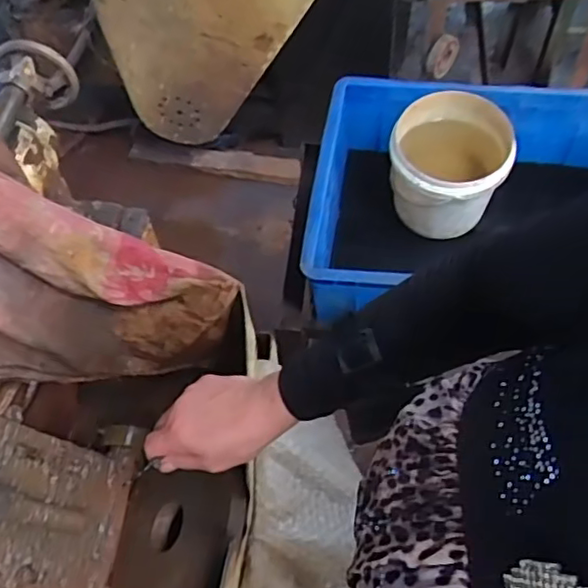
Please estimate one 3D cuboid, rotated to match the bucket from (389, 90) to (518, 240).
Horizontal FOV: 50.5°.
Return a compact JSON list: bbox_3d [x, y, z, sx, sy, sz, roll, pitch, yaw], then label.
[{"bbox_3d":[0.216,-0.176,0.888,0.151,0.144,0.166,-1,59,2],"label":"bucket"}]

